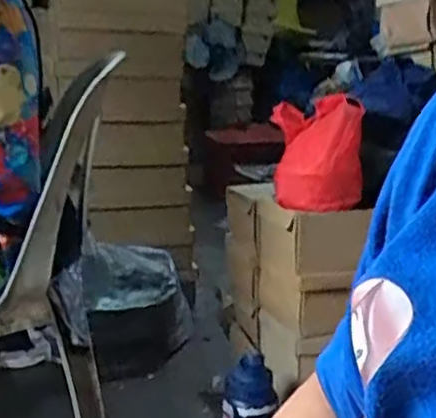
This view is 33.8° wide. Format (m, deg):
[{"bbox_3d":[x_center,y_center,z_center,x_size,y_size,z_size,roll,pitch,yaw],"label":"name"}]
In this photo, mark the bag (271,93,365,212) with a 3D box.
[{"bbox_3d":[0.162,-0.096,1.190,0.133,0.172,0.120,0,13,-3],"label":"bag"}]

